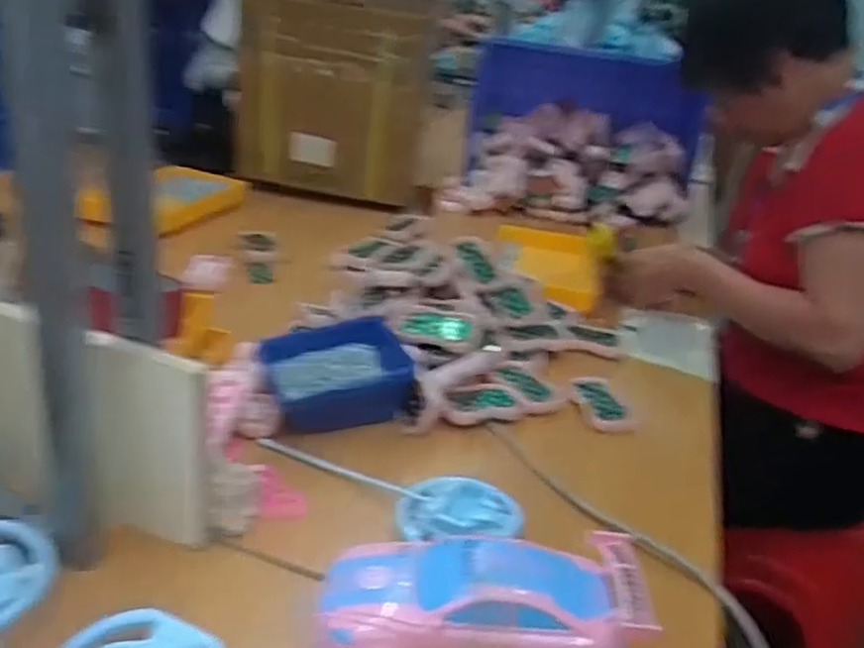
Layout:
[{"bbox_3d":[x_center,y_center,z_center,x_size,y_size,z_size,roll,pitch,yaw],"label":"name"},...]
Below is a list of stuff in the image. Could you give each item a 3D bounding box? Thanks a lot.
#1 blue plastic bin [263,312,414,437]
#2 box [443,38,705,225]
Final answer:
[{"bbox_3d":[-0.096,0.051,0.739,0.135,0.060,0.111,-6,29,-24],"label":"blue plastic bin"},{"bbox_3d":[0.270,-0.340,1.344,0.429,0.252,0.198,10,27,6],"label":"box"}]

